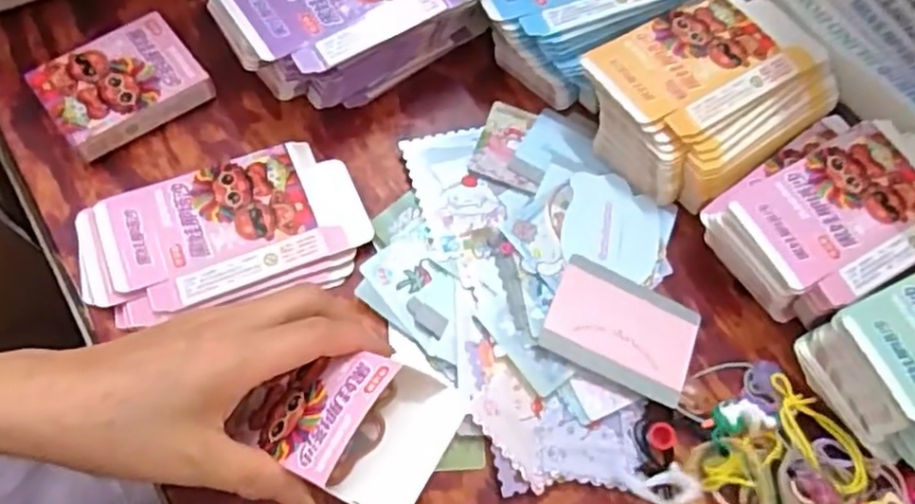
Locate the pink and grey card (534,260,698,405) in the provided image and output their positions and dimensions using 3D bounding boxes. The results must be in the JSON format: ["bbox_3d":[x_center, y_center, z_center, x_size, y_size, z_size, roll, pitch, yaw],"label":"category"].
[{"bbox_3d":[0.097,0.045,0.406,0.085,0.004,0.062,24,66,1],"label":"pink and grey card"}]

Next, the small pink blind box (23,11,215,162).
[{"bbox_3d":[-0.215,-0.108,0.444,0.091,0.024,0.067,-33,74,-16],"label":"small pink blind box"}]

